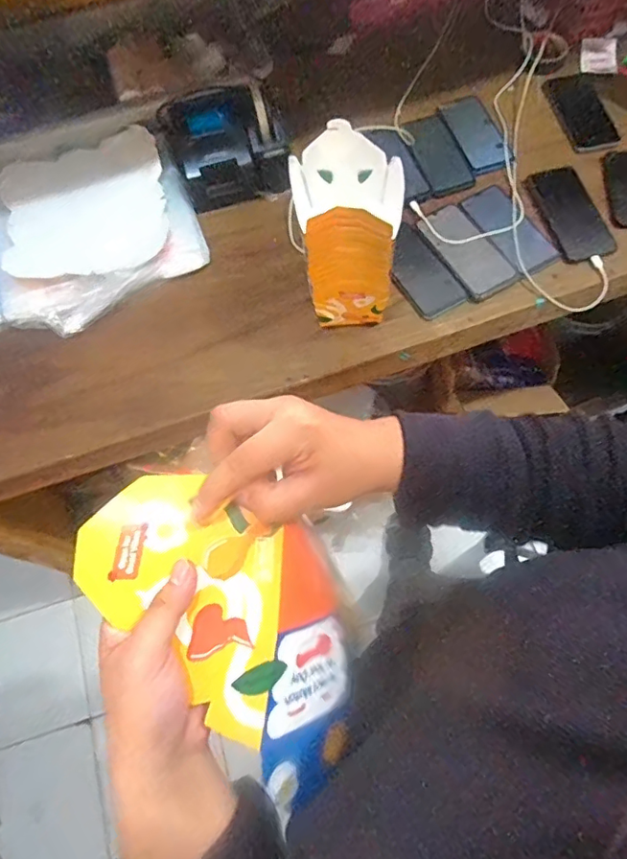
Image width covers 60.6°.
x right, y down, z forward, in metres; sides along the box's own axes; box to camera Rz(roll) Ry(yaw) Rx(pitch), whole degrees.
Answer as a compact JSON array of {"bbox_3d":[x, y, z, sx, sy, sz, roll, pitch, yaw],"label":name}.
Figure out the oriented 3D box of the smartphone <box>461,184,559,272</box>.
[{"bbox_3d":[0.297,-0.309,0.815,0.076,0.015,0.161,-29,69,-9],"label":"smartphone"}]

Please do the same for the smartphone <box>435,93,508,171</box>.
[{"bbox_3d":[0.268,-0.485,0.874,0.076,0.016,0.153,-20,74,-8],"label":"smartphone"}]

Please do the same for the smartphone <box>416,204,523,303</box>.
[{"bbox_3d":[0.227,-0.266,0.792,0.077,0.011,0.157,-30,73,-5],"label":"smartphone"}]

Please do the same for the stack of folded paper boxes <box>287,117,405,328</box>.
[{"bbox_3d":[0.045,-0.241,0.684,0.105,0.207,0.118,-3,68,2],"label":"stack of folded paper boxes"}]

